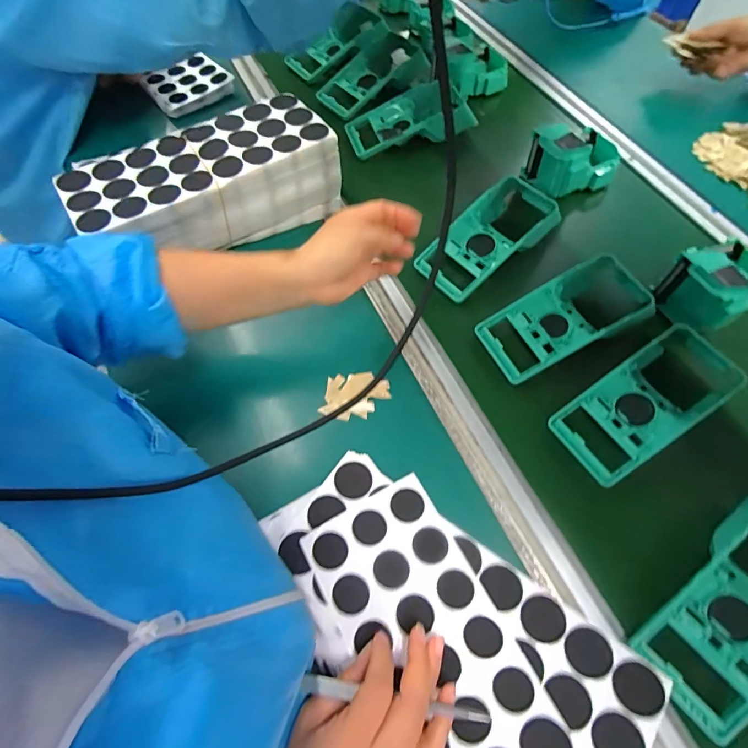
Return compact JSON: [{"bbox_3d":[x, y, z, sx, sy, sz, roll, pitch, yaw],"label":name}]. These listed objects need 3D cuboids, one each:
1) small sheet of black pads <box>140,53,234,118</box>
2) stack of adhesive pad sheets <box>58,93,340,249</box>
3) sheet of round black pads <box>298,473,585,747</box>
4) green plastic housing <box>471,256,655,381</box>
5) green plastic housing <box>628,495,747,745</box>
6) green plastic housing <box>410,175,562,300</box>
[{"bbox_3d":[-0.301,-0.474,0.696,0.124,0.019,0.120,-35,66,-16],"label":"small sheet of black pads"},{"bbox_3d":[-0.193,-0.224,0.522,0.292,0.097,0.123,-31,65,-14],"label":"stack of adhesive pad sheets"},{"bbox_3d":[0.058,0.235,0.314,0.121,0.011,0.298,-28,66,-9],"label":"sheet of round black pads"},{"bbox_3d":[0.214,-0.063,0.469,0.187,0.049,0.093,-28,64,-13],"label":"green plastic housing"},{"bbox_3d":[0.292,0.183,0.336,0.177,0.050,0.099,-32,65,-15],"label":"green plastic housing"},{"bbox_3d":[0.148,-0.172,0.531,0.193,0.056,0.085,-36,66,-16],"label":"green plastic housing"}]

